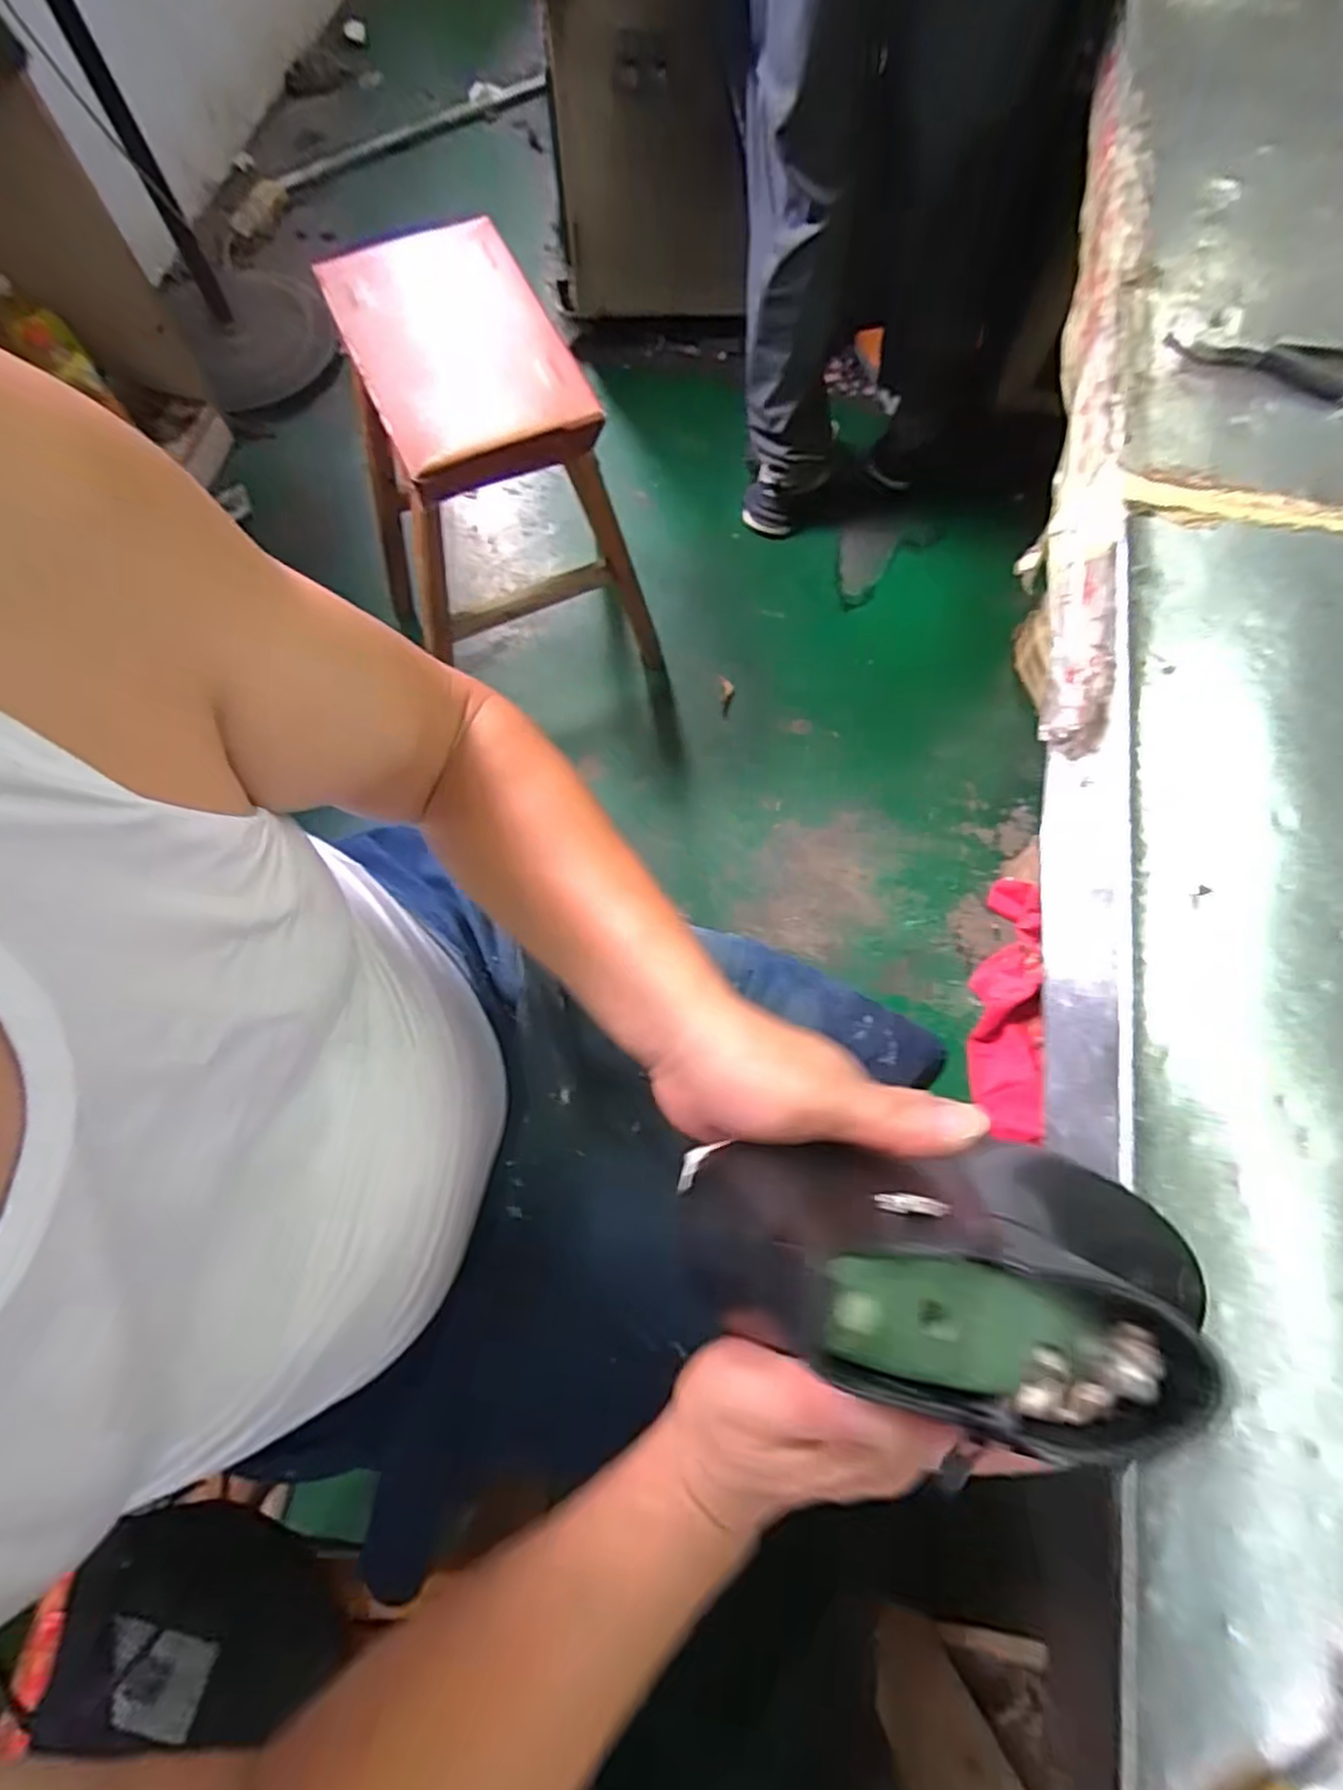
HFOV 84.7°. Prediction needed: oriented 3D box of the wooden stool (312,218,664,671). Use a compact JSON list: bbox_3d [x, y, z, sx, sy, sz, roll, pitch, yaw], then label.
[{"bbox_3d":[-0.253,-0.572,1.098,0.305,0.501,0.411,-31,74,-11],"label":"wooden stool"}]

